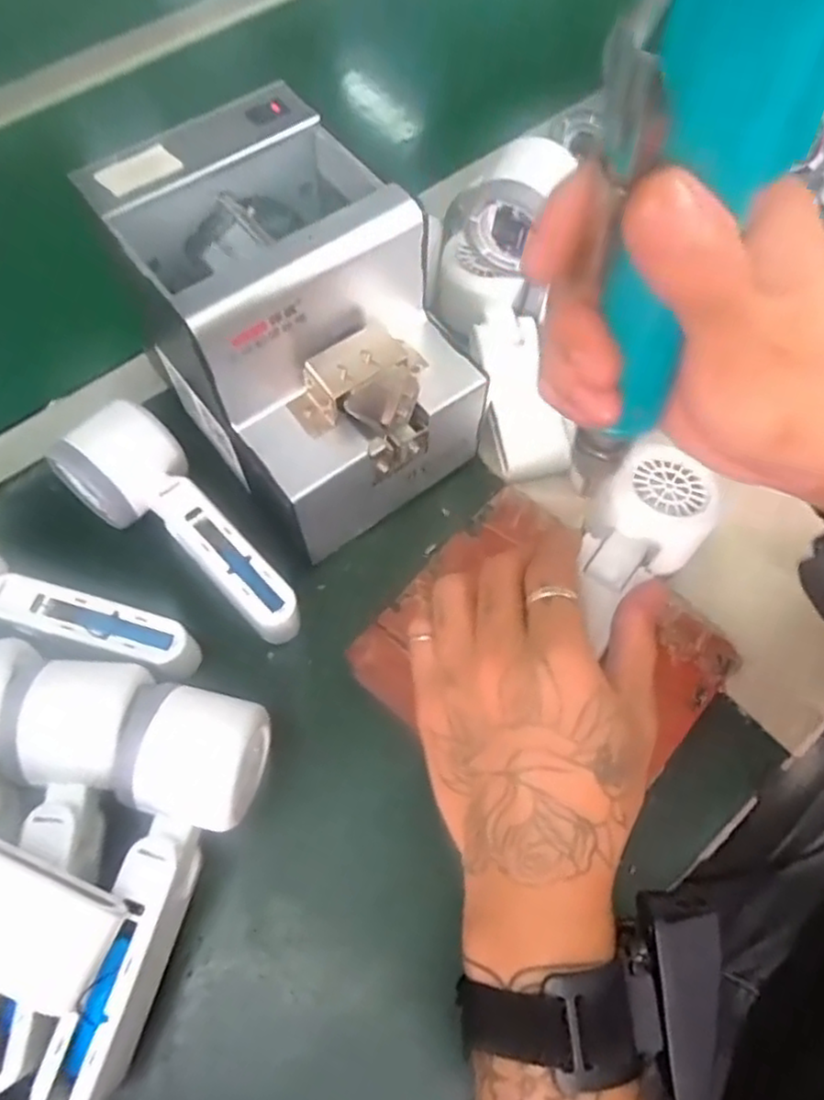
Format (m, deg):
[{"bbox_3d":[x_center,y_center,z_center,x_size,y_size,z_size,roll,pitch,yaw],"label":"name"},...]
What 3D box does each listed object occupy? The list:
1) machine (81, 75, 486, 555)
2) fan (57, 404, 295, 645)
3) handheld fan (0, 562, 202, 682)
[{"bbox_3d":[-0.058,-0.113,0.365,0.120,0.138,0.164,-36,69,-15],"label":"machine"},{"bbox_3d":[-0.118,-0.018,0.364,0.159,0.044,0.056,36,70,17],"label":"fan"},{"bbox_3d":[-0.191,0.038,0.346,0.155,0.055,0.058,18,66,9],"label":"handheld fan"}]

